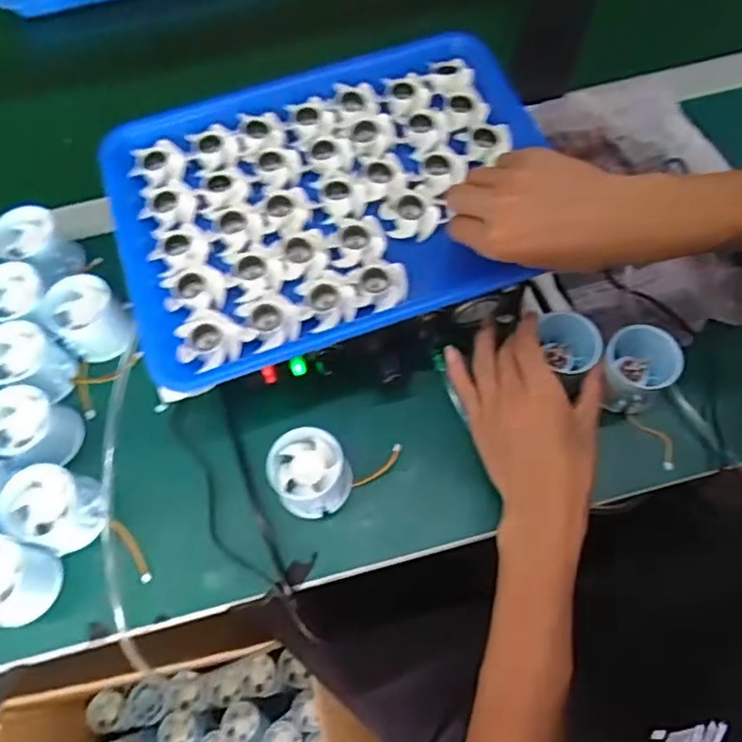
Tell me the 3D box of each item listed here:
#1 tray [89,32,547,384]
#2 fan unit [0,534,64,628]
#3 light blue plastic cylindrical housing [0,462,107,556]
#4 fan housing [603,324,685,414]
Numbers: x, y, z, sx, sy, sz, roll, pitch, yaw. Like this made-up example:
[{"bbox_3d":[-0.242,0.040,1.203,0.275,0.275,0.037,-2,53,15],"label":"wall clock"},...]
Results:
[{"bbox_3d":[-0.020,-0.138,0.500,0.359,0.039,0.246,-18,66,-6],"label":"tray"},{"bbox_3d":[-0.254,0.144,0.433,0.062,0.045,0.053,12,66,8],"label":"fan unit"},{"bbox_3d":[-0.227,0.098,0.453,0.056,0.044,0.058,-1,65,2],"label":"light blue plastic cylindrical housing"},{"bbox_3d":[0.202,-0.001,0.480,0.058,0.051,0.049,-37,69,-14],"label":"fan housing"}]

